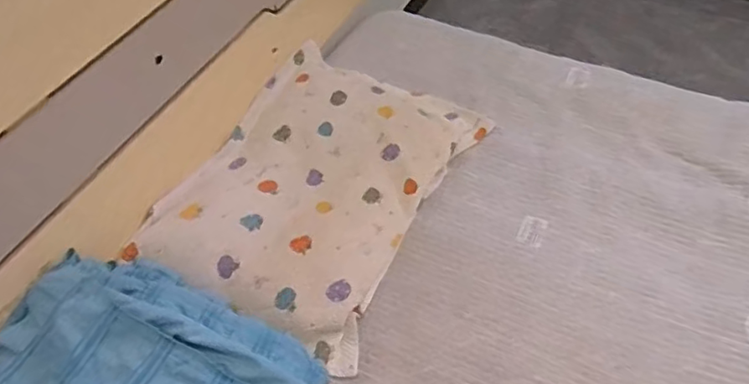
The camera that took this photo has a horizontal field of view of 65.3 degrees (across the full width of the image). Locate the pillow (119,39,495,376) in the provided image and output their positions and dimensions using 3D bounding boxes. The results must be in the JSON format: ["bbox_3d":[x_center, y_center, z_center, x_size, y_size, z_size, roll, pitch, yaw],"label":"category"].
[{"bbox_3d":[-0.116,-0.036,1.243,0.483,0.126,0.692,19,55,19],"label":"pillow"}]

